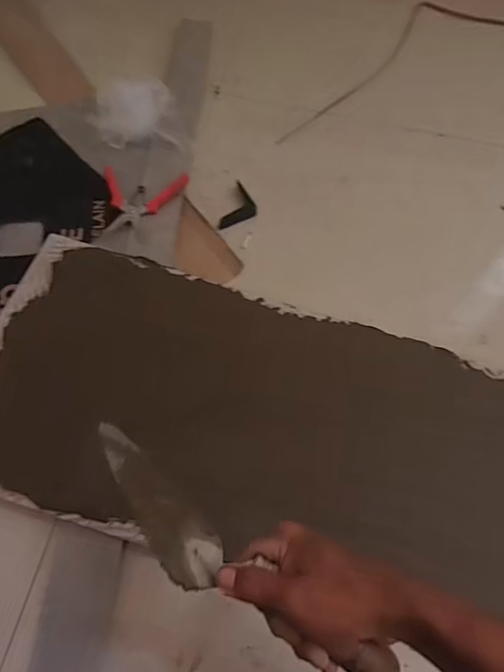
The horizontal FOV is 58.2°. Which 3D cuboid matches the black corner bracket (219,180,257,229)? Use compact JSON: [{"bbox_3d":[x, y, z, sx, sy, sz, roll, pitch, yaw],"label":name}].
[{"bbox_3d":[-0.018,-0.218,0.780,0.047,0.025,0.090,20,66,7],"label":"black corner bracket"}]

